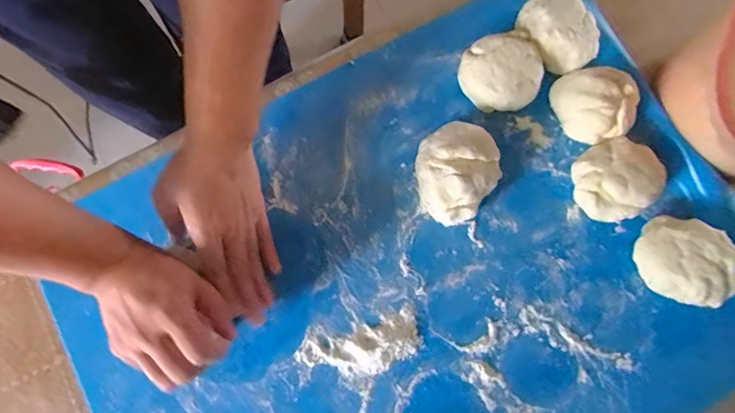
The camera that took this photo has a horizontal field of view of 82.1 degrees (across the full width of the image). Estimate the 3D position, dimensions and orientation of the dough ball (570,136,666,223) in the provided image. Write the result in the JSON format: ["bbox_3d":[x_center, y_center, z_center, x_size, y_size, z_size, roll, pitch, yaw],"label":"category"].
[{"bbox_3d":[0.254,-0.029,0.434,0.076,0.048,0.076,0,76,0],"label":"dough ball"}]

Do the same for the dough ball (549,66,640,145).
[{"bbox_3d":[0.246,-0.112,0.451,0.071,0.051,0.080,-27,78,-6],"label":"dough ball"}]

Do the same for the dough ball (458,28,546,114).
[{"bbox_3d":[0.146,-0.145,0.459,0.077,0.048,0.082,0,76,0],"label":"dough ball"}]

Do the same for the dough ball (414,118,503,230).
[{"bbox_3d":[0.089,-0.037,0.434,0.081,0.051,0.095,33,79,8],"label":"dough ball"}]

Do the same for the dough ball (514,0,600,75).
[{"bbox_3d":[0.206,-0.193,0.468,0.071,0.044,0.089,-26,78,-6],"label":"dough ball"}]

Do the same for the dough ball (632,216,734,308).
[{"bbox_3d":[0.312,0.054,0.414,0.077,0.044,0.081,0,76,0],"label":"dough ball"}]

